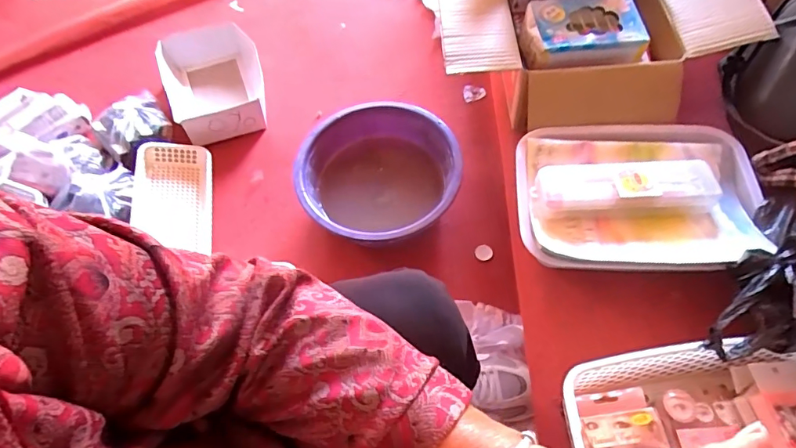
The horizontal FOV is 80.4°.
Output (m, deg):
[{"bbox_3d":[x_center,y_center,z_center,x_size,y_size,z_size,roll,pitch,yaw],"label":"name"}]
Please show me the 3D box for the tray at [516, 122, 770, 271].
[{"bbox_3d":[0.305,-0.042,0.603,0.294,0.047,0.223,1,61,4],"label":"tray"}]

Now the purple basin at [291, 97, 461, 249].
[{"bbox_3d":[-0.032,-0.087,0.863,0.274,0.097,0.282,-2,61,3],"label":"purple basin"}]

